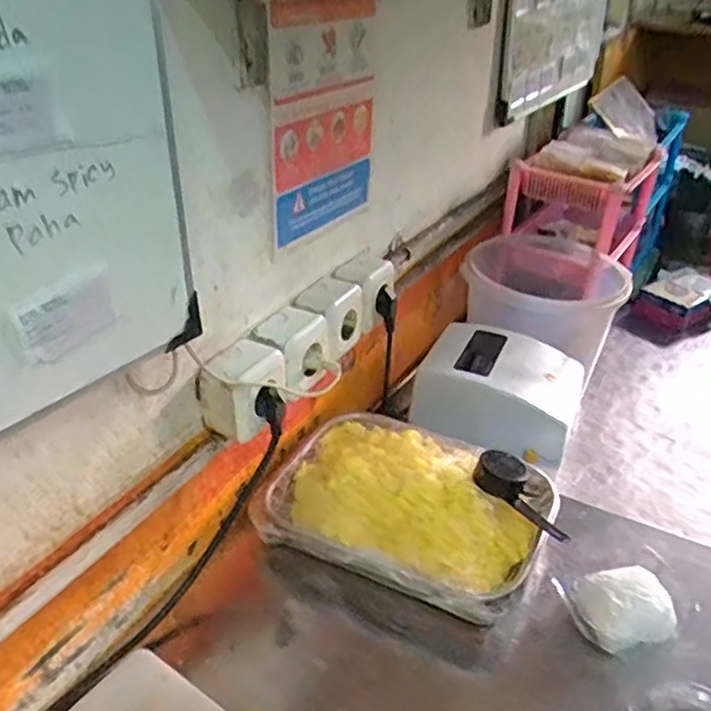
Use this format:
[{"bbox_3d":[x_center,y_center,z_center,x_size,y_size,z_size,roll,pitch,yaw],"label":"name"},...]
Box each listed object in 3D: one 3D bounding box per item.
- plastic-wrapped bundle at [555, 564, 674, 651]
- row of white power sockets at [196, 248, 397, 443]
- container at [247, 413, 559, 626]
[{"bbox_3d":[0.259,0.248,0.682,0.109,0.040,0.075,-6,31,-10],"label":"plastic-wrapped bundle"},{"bbox_3d":[-0.044,-0.022,0.788,0.062,0.076,0.330,17,35,26],"label":"row of white power sockets"},{"bbox_3d":[0.059,0.173,0.778,0.301,0.084,0.217,16,34,24],"label":"container"}]

